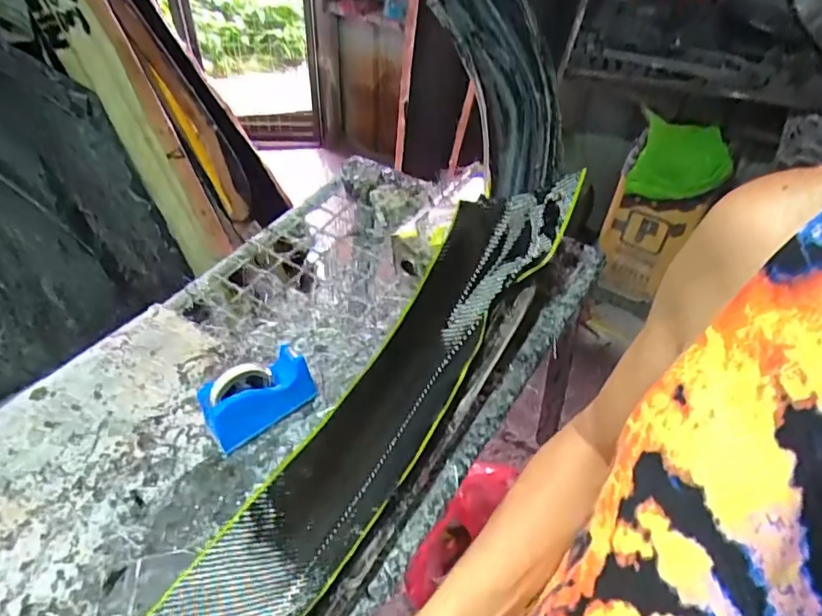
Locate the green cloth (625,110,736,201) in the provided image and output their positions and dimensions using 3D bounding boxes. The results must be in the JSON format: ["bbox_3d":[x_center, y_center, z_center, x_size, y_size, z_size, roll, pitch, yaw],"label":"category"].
[{"bbox_3d":[0.836,-0.454,1.699,0.272,0.216,0.097,14,46,13],"label":"green cloth"}]

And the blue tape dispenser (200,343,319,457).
[{"bbox_3d":[-0.221,0.122,0.796,0.161,0.112,0.076,-23,49,-23],"label":"blue tape dispenser"}]

